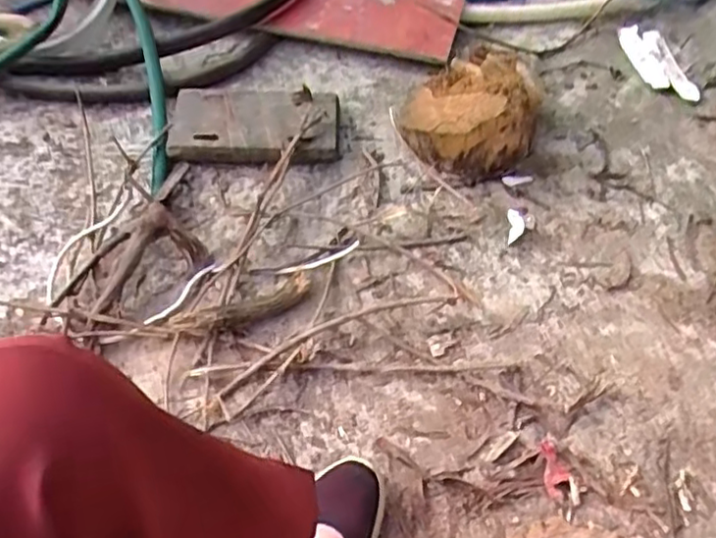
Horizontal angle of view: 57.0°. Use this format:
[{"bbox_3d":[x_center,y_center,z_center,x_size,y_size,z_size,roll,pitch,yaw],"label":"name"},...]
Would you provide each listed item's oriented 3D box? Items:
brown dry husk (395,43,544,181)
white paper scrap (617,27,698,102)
[{"bbox_3d":[0.164,-0.241,0.983,0.197,0.126,0.191,0,54,2],"label":"brown dry husk"},{"bbox_3d":[0.508,-0.356,1.130,0.081,0.013,0.209,-7,54,-3],"label":"white paper scrap"}]

